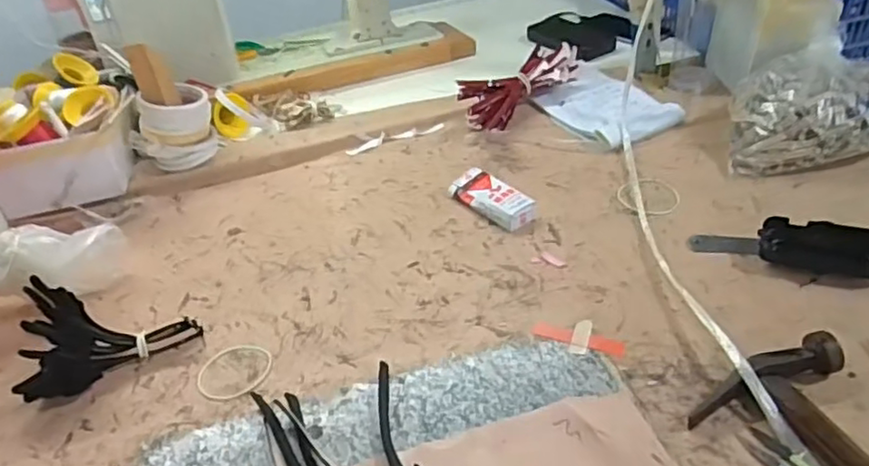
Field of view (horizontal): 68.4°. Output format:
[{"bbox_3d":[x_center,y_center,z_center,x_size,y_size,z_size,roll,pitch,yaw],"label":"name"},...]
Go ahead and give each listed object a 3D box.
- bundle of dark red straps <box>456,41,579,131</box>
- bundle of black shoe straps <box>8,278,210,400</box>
[{"bbox_3d":[0.128,-0.219,0.942,0.191,0.061,0.074,-34,43,-30],"label":"bundle of dark red straps"},{"bbox_3d":[-0.323,0.098,0.623,0.158,0.088,0.079,-11,37,-3],"label":"bundle of black shoe straps"}]

